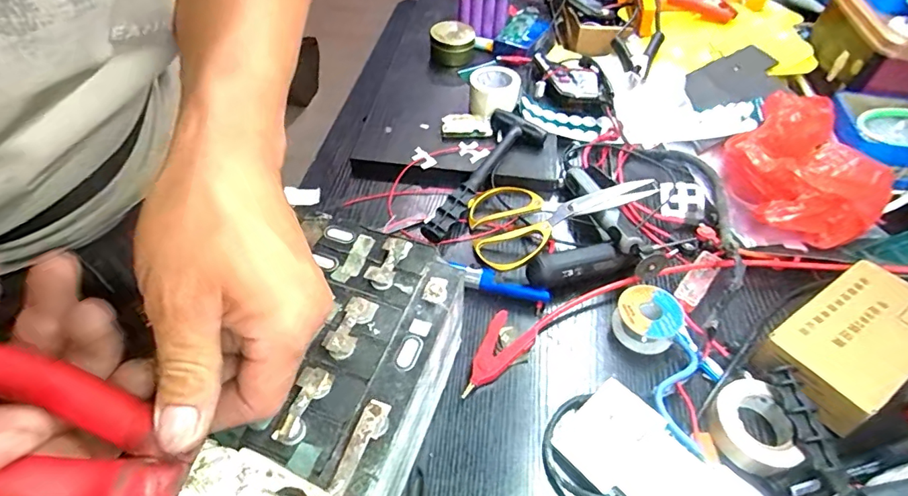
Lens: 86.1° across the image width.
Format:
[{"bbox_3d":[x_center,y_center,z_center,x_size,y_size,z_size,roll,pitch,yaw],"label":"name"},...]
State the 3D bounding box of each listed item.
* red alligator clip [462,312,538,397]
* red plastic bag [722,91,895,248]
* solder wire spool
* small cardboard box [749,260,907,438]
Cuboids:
[{"bbox_3d":[0.034,0.093,0.413,0.039,0.015,0.083,31,55,23],"label":"red alligator clip"},{"bbox_3d":[0.356,-0.091,0.507,0.116,0.089,0.175,-2,49,-4],"label":"red plastic bag"},{"bbox_3d":[0.171,0.064,0.431,0.048,0.035,0.050,1,49,-1],"label":"solder wire spool"},{"bbox_3d":[0.330,0.074,0.400,0.159,0.036,0.079,-26,55,-23],"label":"small cardboard box"}]

